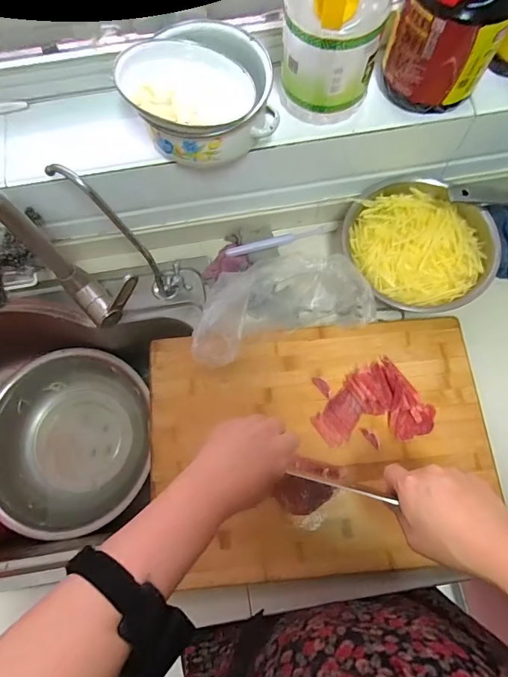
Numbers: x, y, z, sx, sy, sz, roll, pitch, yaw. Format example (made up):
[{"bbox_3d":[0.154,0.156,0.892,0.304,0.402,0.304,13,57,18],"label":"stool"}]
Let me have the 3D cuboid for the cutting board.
[{"bbox_3d":[0.088,0.134,0.552,0.442,0.034,0.314,-6,72,0],"label":"cutting board"}]

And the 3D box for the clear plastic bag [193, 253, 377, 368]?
[{"bbox_3d":[0.032,-0.046,0.590,0.242,0.111,0.116,-15,72,-3],"label":"clear plastic bag"}]

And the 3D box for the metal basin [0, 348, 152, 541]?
[{"bbox_3d":[-0.337,0.186,0.754,0.283,0.094,0.305,-1,72,2],"label":"metal basin"}]

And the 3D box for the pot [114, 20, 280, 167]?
[{"bbox_3d":[-0.064,-0.292,0.491,0.164,0.082,0.151,-1,72,2],"label":"pot"}]

